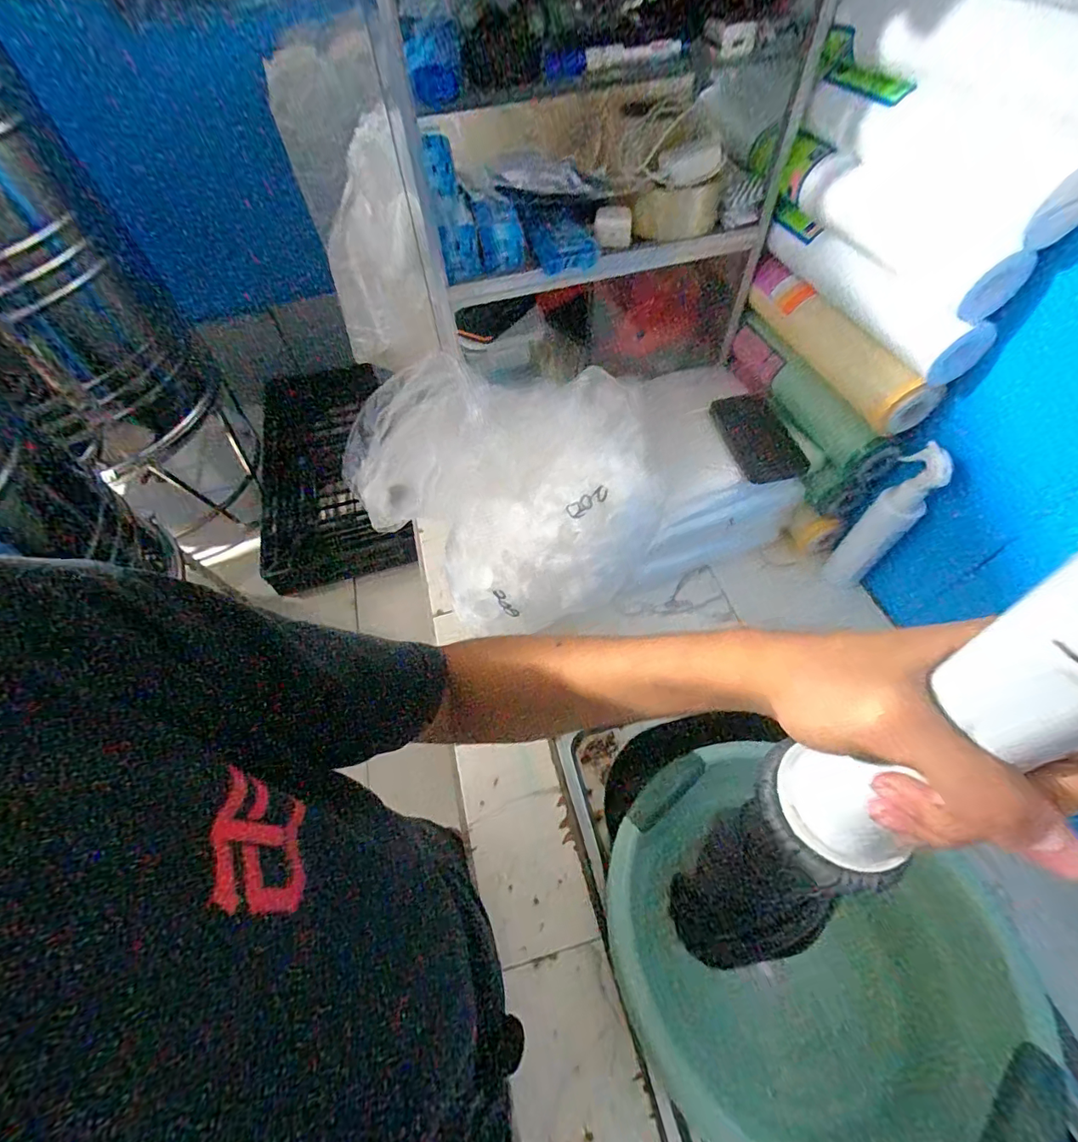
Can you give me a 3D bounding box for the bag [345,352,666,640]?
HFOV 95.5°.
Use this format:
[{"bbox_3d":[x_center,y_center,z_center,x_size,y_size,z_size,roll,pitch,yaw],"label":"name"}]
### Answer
[{"bbox_3d":[-0.026,-0.082,0.568,0.263,0.220,0.295,-38,63,-20],"label":"bag"}]

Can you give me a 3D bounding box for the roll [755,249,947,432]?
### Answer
[{"bbox_3d":[0.344,-0.270,0.574,0.049,0.064,0.279,-16,58,-7],"label":"roll"}]

